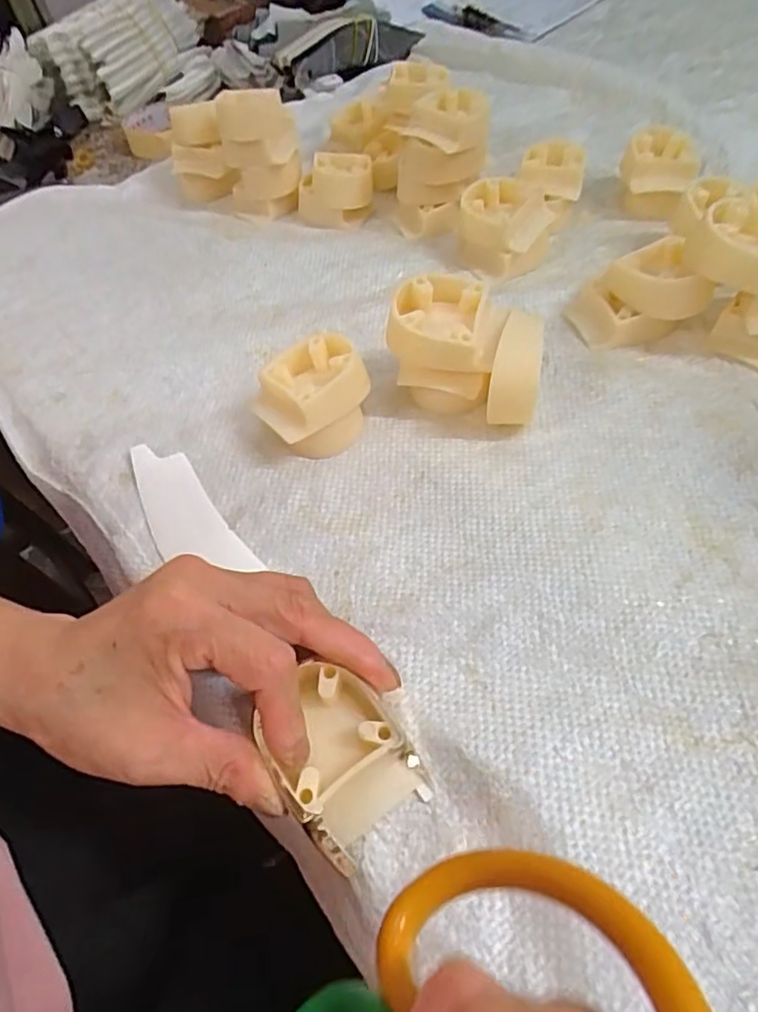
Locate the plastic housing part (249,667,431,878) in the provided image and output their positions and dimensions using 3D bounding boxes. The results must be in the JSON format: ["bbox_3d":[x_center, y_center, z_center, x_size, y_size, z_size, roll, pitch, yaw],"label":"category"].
[{"bbox_3d":[-0.015,0.091,0.213,0.044,0.024,0.057,-34,57,-20],"label":"plastic housing part"}]

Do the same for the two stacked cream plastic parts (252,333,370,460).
[{"bbox_3d":[-0.036,-0.058,0.313,0.055,0.044,0.046,-28,55,-16],"label":"two stacked cream plastic parts"}]

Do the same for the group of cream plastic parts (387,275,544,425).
[{"bbox_3d":[0.046,-0.080,0.313,0.086,0.061,0.051,17,55,17],"label":"group of cream plastic parts"}]

